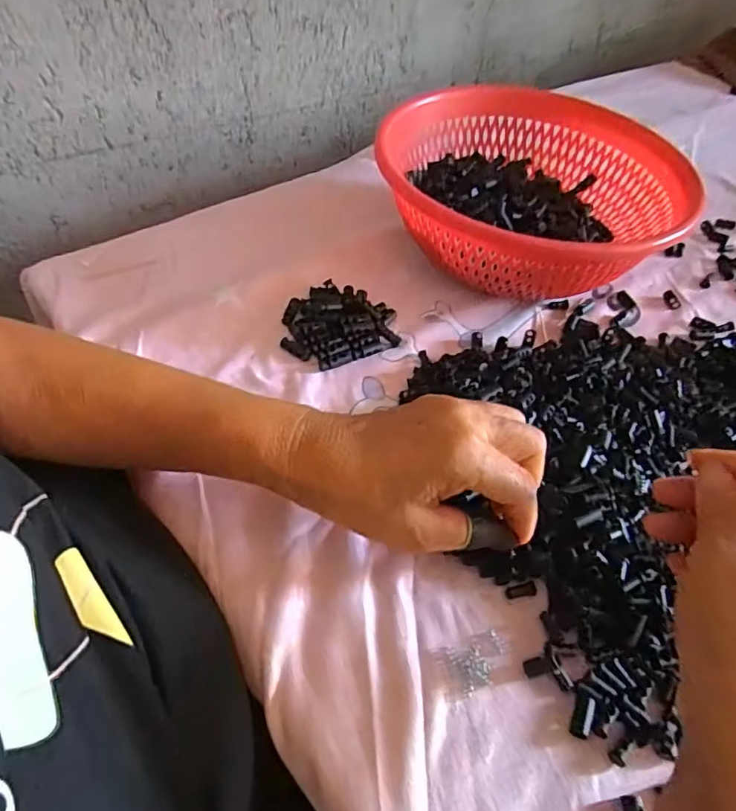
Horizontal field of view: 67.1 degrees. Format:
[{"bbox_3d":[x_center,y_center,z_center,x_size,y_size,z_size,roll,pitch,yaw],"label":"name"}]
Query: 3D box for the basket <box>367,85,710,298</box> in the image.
[{"bbox_3d":[0.133,-0.174,0.488,0.232,0.095,0.246,1,51,-5],"label":"basket"}]

